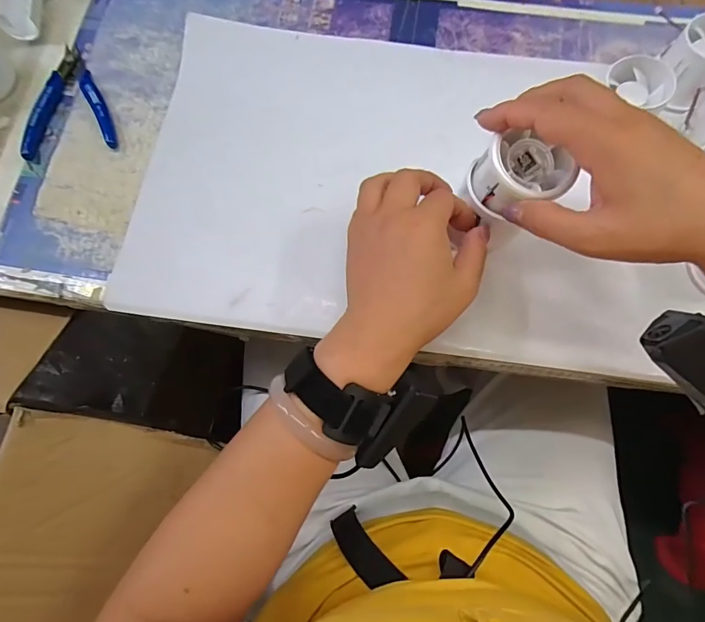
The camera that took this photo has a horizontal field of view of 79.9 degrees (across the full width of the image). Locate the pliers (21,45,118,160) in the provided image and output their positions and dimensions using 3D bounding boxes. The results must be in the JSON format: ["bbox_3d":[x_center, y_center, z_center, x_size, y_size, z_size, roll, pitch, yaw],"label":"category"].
[{"bbox_3d":[-0.259,-0.193,0.382,0.074,0.011,0.113,-13,75,-2],"label":"pliers"}]

